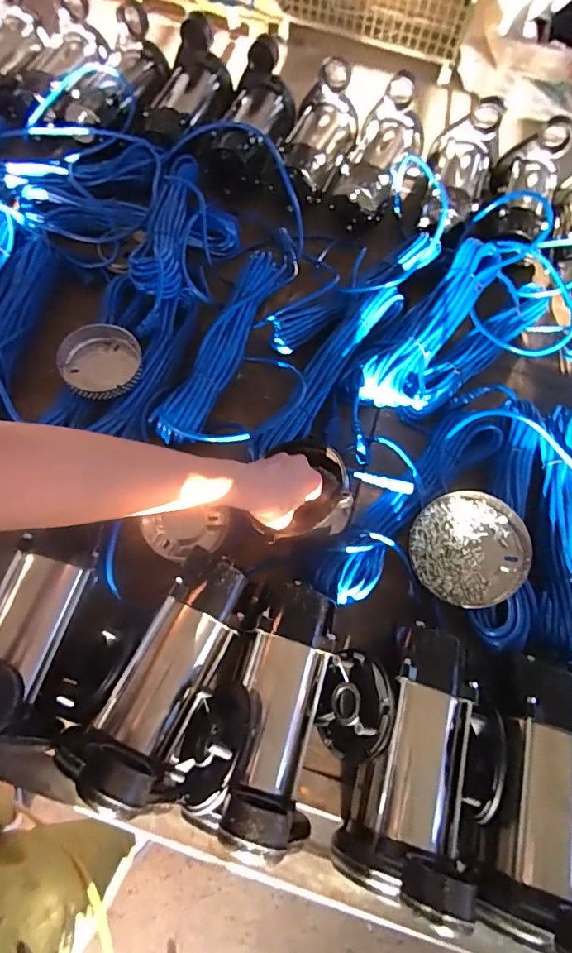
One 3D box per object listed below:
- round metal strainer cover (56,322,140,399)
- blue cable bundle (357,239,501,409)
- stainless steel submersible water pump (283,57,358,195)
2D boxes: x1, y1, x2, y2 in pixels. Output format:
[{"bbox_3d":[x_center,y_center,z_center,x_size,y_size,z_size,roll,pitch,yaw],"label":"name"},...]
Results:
[{"bbox_3d":[-0.253,-0.151,0.650,0.104,0.034,0.107,-9,66,-9],"label":"round metal strainer cover"},{"bbox_3d":[0.227,-0.231,0.711,0.091,0.048,0.342,33,66,10],"label":"blue cable bundle"},{"bbox_3d":[0.058,-0.635,0.873,0.116,0.117,0.281,19,65,4],"label":"stainless steel submersible water pump"}]

